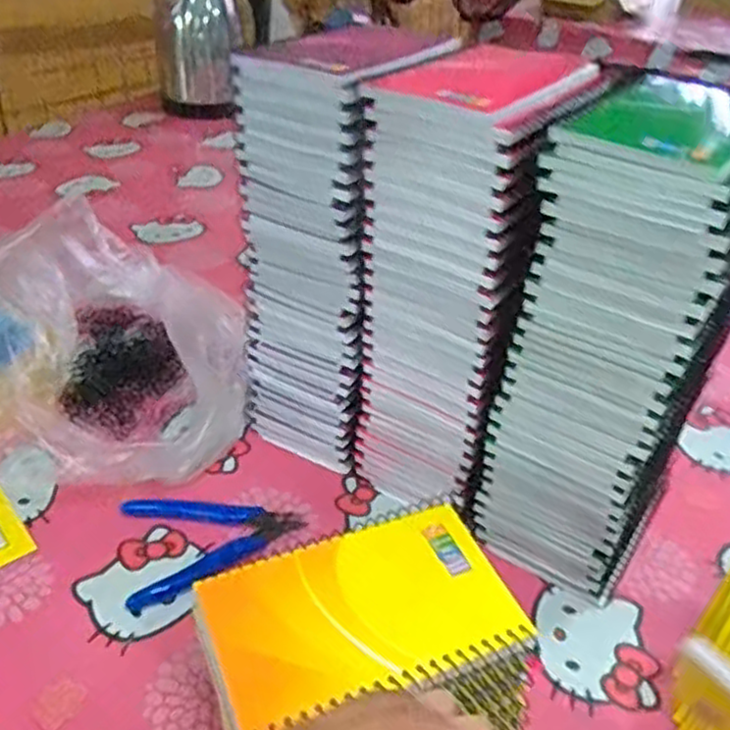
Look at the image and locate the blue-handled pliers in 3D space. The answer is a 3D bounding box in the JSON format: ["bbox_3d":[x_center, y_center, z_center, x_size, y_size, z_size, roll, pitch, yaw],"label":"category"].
[{"bbox_3d":[-0.114,0.111,0.503,0.120,0.010,0.081,-20,43,-30],"label":"blue-handled pliers"}]

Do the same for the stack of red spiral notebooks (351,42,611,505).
[{"bbox_3d":[0.061,-0.046,0.490,0.100,0.301,0.119,19,38,19],"label":"stack of red spiral notebooks"}]

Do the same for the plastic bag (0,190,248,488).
[{"bbox_3d":[-0.220,-0.021,0.599,0.269,0.101,0.244,19,38,19],"label":"plastic bag"}]

